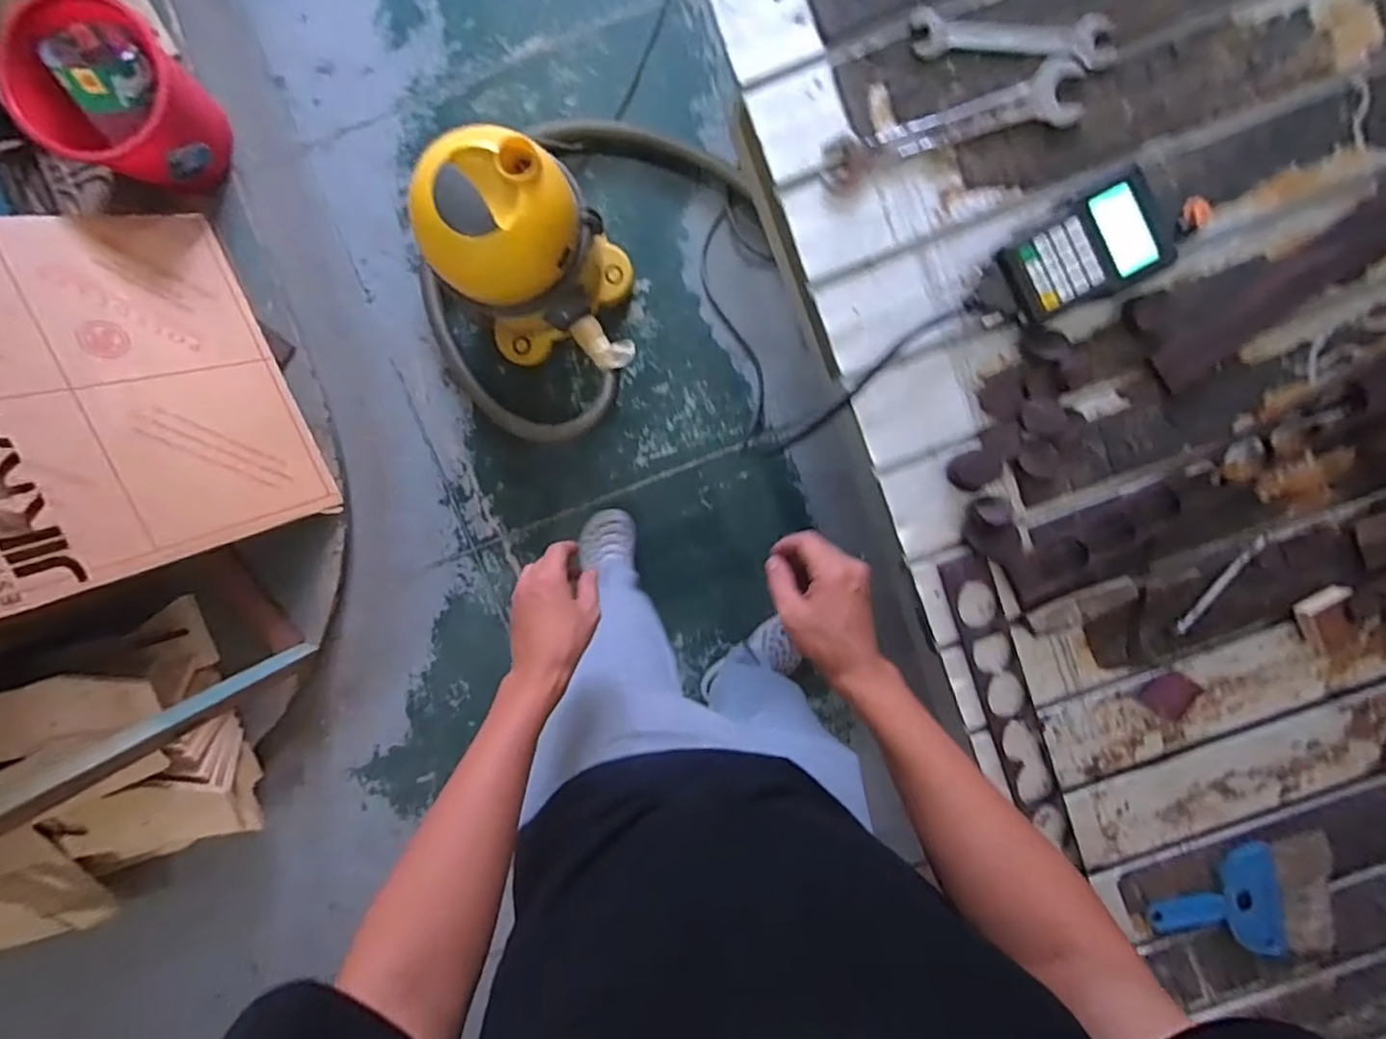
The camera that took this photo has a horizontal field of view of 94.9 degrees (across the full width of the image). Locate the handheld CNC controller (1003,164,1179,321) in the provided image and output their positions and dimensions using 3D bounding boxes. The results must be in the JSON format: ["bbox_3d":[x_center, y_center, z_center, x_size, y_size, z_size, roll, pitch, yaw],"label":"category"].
[{"bbox_3d":[0.375,-0.258,0.608,0.148,0.026,0.096,-26,96,2],"label":"handheld CNC controller"}]

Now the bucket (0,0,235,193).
[{"bbox_3d":[-1.013,-0.753,1.164,0.254,0.240,0.270,0,96,-1],"label":"bucket"}]

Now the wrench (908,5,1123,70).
[{"bbox_3d":[0.308,-0.462,0.610,0.198,0.018,0.049,0,96,-1],"label":"wrench"}]

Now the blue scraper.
[{"bbox_3d":[0.600,0.423,0.686,0.181,0.027,0.132,-17,96,1],"label":"blue scraper"}]

